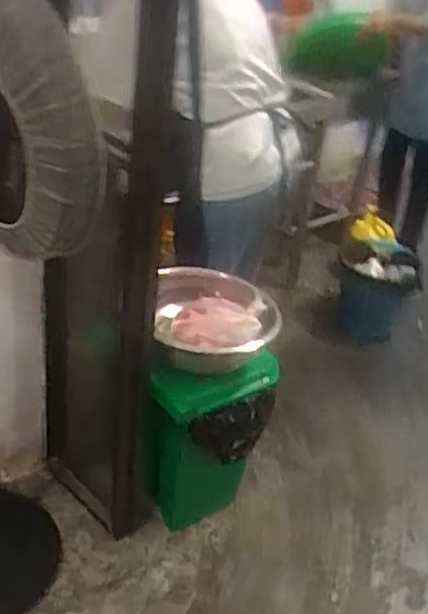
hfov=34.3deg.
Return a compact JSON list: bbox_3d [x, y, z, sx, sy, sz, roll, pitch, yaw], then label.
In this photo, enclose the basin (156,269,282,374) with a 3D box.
[{"bbox_3d":[0.003,0.020,1.565,0.275,0.116,0.262,4,33,-5],"label":"basin"}]

